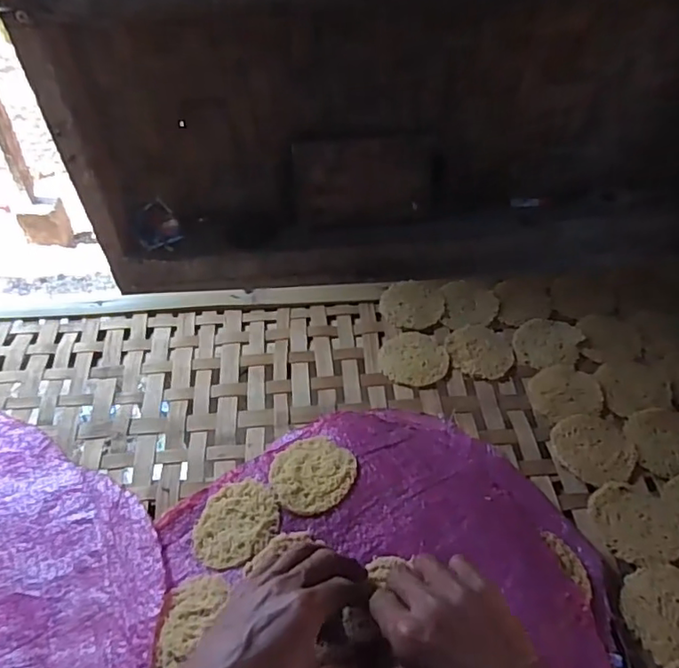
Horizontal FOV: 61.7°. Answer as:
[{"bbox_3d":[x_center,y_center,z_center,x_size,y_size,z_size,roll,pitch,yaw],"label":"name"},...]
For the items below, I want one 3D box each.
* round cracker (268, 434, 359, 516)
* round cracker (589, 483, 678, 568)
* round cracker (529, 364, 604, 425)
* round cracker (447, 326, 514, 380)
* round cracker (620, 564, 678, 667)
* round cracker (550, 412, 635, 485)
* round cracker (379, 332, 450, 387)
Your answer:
[{"bbox_3d":[-0.027,0.127,0.533,0.075,0.009,0.080,-1,47,1],"label":"round cracker"},{"bbox_3d":[0.279,0.176,0.534,0.072,0.005,0.079,-1,45,1],"label":"round cracker"},{"bbox_3d":[0.253,0.063,0.639,0.075,0.013,0.072,-1,45,1],"label":"round cracker"},{"bbox_3d":[0.170,0.019,0.685,0.076,0.008,0.082,-1,45,1],"label":"round cracker"},{"bbox_3d":[0.281,0.231,0.479,0.081,0.008,0.070,-8,46,-6],"label":"round cracker"},{"bbox_3d":[0.263,0.118,0.589,0.075,0.007,0.078,-1,45,1],"label":"round cracker"},{"bbox_3d":[0.089,0.027,0.679,0.080,0.004,0.080,-1,45,1],"label":"round cracker"}]

